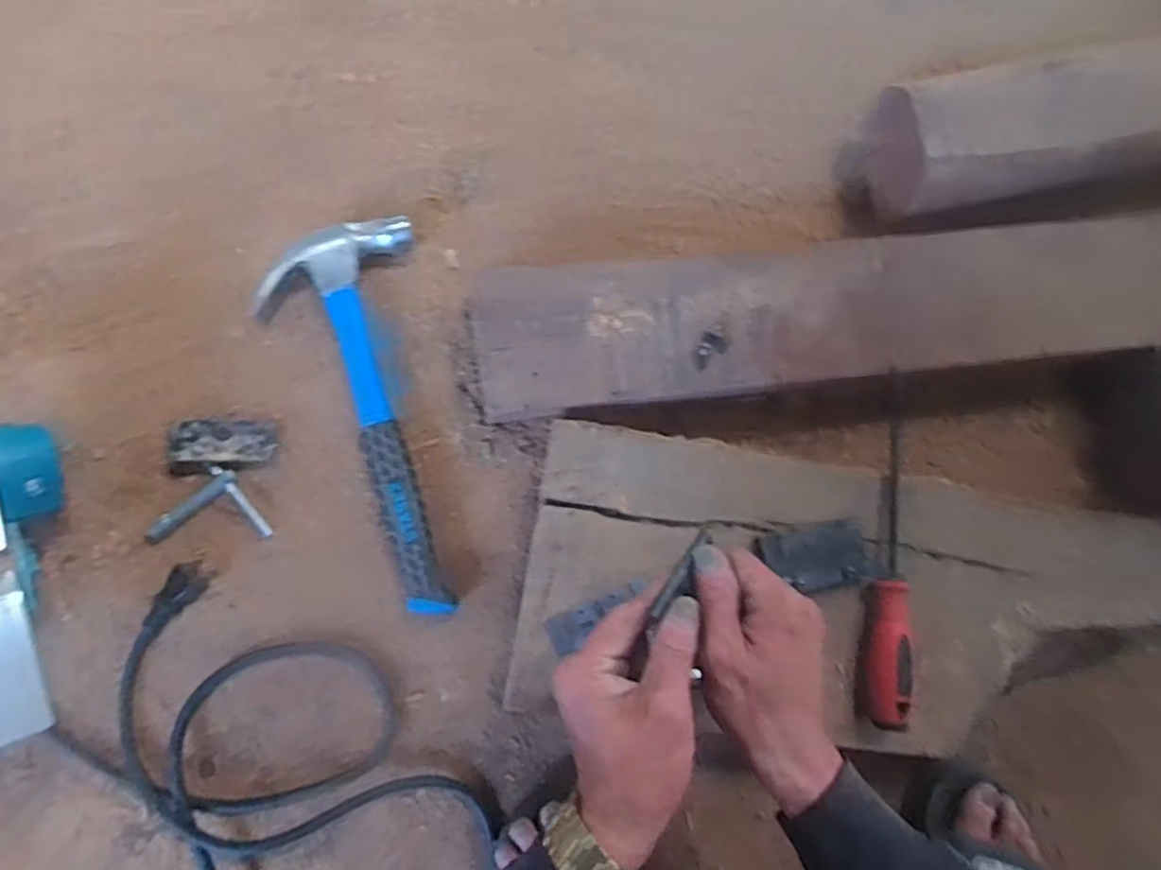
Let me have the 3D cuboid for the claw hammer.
[{"bbox_3d":[-0.167,-0.011,0.575,0.122,0.030,0.313,-14,86,-7],"label":"claw hammer"}]

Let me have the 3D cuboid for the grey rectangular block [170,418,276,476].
[{"bbox_3d":[-0.283,0.007,0.565,0.077,0.013,0.040,-7,85,-7],"label":"grey rectangular block"}]

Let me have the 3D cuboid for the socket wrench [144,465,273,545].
[{"bbox_3d":[-0.291,0.054,0.560,0.087,0.012,0.056,-2,84,-6],"label":"socket wrench"}]

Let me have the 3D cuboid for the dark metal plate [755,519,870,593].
[{"bbox_3d":[0.177,0.093,0.540,0.079,0.005,0.047,-11,84,-7],"label":"dark metal plate"}]

